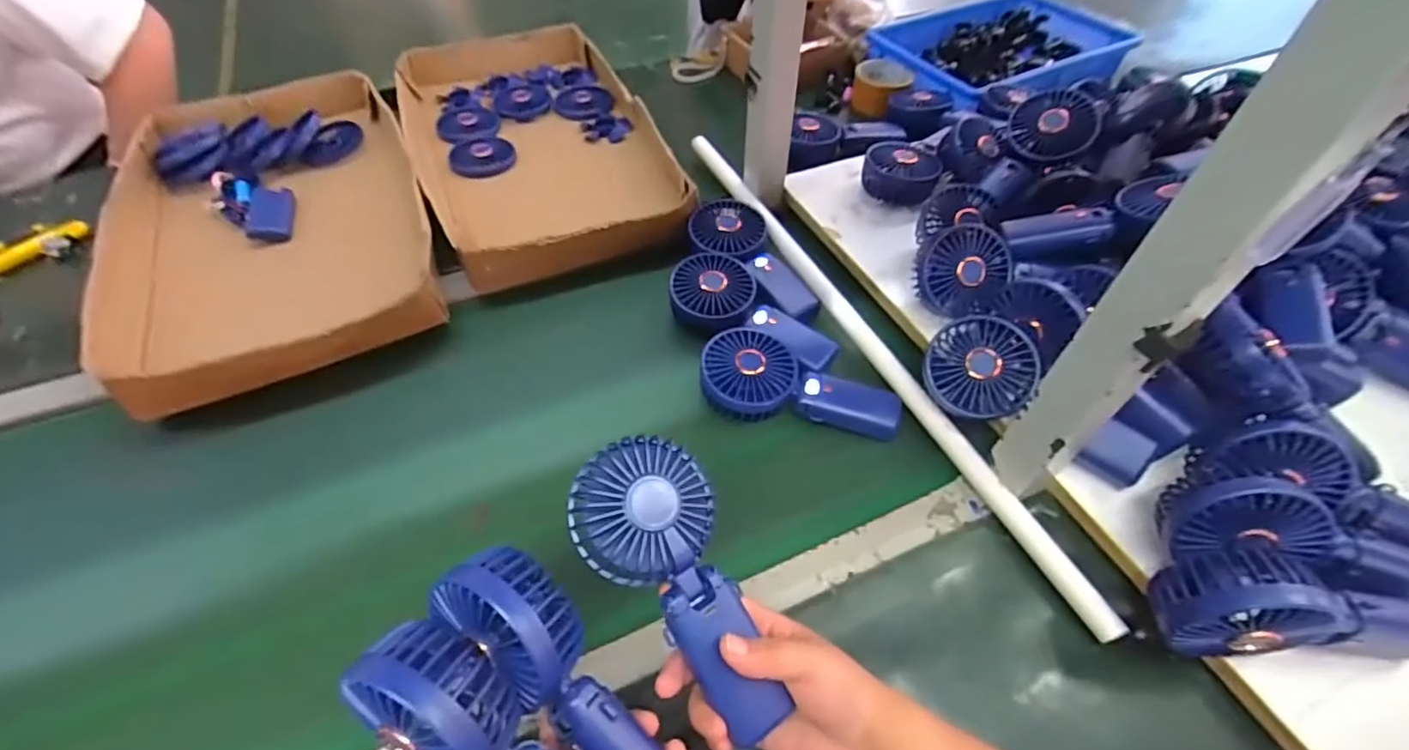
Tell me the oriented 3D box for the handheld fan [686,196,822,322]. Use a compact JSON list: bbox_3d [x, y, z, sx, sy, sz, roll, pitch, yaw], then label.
[{"bbox_3d":[0.047,-0.129,0.649,0.091,0.030,0.180,-17,55,-14],"label":"handheld fan"}]

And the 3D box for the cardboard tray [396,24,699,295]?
[{"bbox_3d":[-0.230,-0.318,0.804,0.300,0.061,0.539,-20,56,-16],"label":"cardboard tray"}]

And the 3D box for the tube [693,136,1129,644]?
[{"bbox_3d":[0.142,-0.058,0.591,0.014,0.022,0.661,-20,56,-16],"label":"tube"}]

